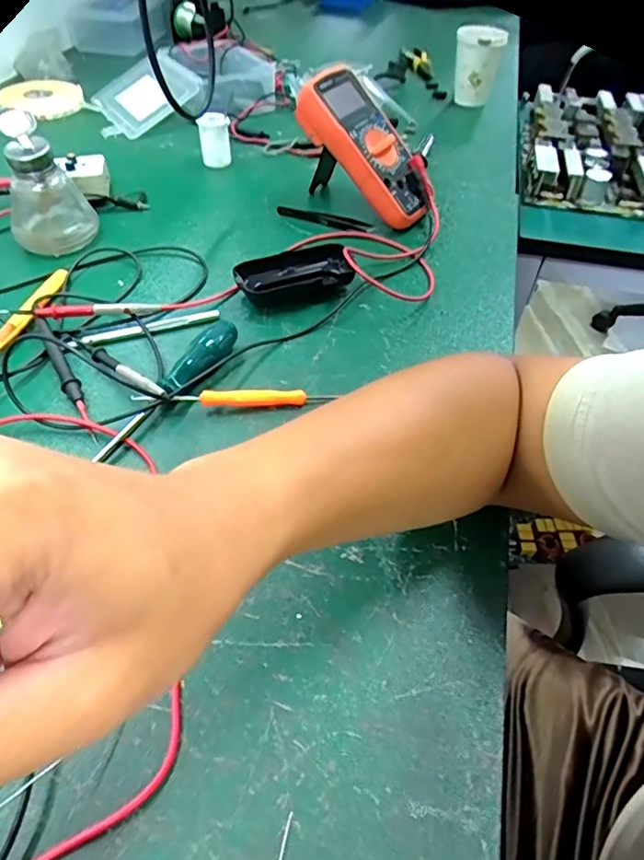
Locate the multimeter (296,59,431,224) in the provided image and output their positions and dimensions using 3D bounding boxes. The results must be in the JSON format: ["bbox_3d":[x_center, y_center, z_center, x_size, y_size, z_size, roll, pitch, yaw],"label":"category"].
[{"bbox_3d":[0.048,-0.296,0.591,0.174,0.043,0.079,51,58,-8],"label":"multimeter"}]

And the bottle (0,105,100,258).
[{"bbox_3d":[-0.273,-0.239,0.540,0.066,0.104,0.066,12,50,8],"label":"bottle"}]

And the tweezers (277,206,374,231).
[{"bbox_3d":[0.001,-0.230,0.608,0.106,0.016,0.015,15,50,10],"label":"tweezers"}]

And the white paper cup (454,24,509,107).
[{"bbox_3d":[0.224,-0.521,0.805,0.069,0.101,0.061,11,50,6],"label":"white paper cup"}]

